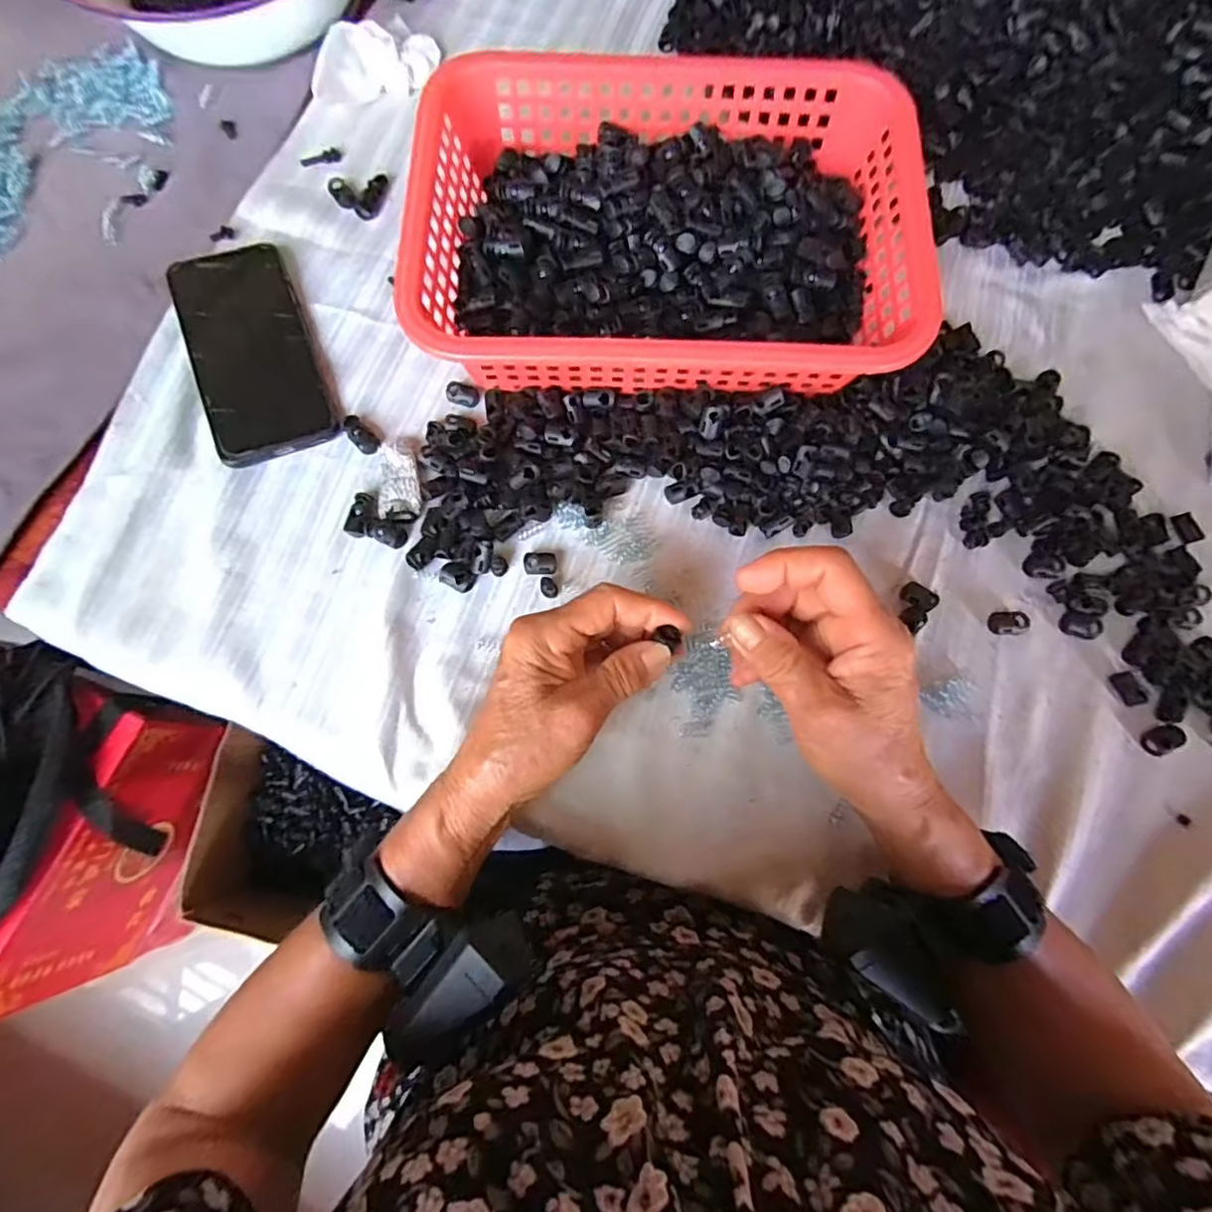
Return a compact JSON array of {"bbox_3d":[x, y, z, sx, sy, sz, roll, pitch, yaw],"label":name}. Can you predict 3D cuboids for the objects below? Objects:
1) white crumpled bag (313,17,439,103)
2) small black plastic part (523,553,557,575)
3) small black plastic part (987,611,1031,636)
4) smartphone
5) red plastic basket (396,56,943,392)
[{"bbox_3d":[-0.177,-0.420,0.459,0.094,0.025,0.049,-15,78,-4],"label":"white crumpled bag"},{"bbox_3d":[-0.041,-0.026,0.373,0.020,0.009,0.015,1,77,-1],"label":"small black plastic part"},{"bbox_3d":[0.248,0.010,0.371,0.024,0.007,0.015,-3,77,-2],"label":"small black plastic part"},{"bbox_3d":[-0.239,-0.175,0.407,0.075,0.013,0.162,-21,78,-5],"label":"smartphone"},{"bbox_3d":[0.036,-0.237,0.388,0.295,0.076,0.196,1,77,-1],"label":"red plastic basket"}]

